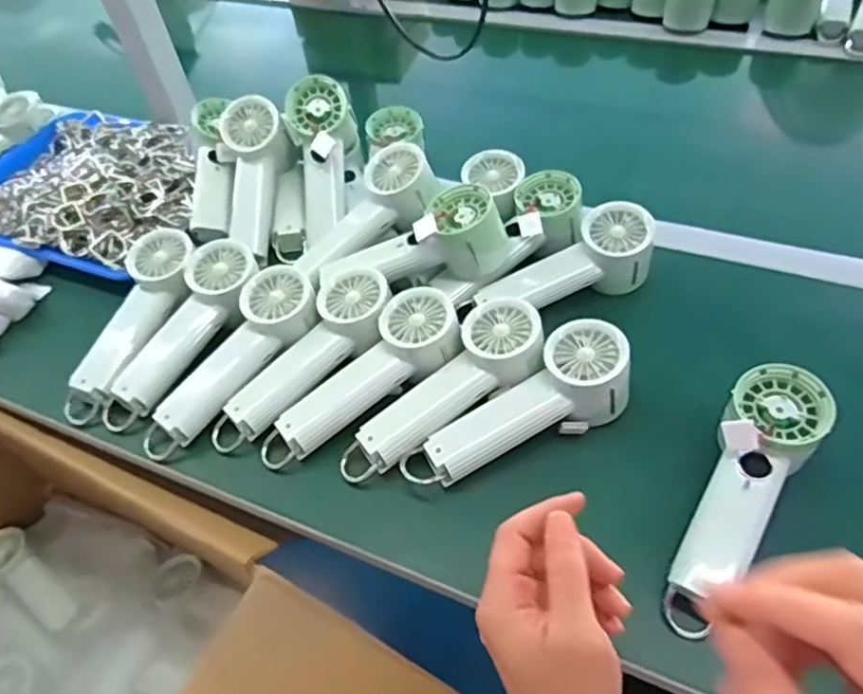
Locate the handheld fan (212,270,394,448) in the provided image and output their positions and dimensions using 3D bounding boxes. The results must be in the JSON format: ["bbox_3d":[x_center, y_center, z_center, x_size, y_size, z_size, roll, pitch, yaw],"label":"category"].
[{"bbox_3d":[-0.108,0.012,0.543,0.058,0.033,0.197,35,75,30],"label":"handheld fan"}]

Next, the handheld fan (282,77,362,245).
[{"bbox_3d":[-0.114,-0.198,0.678,0.067,0.163,0.070,-1,9,6],"label":"handheld fan"}]

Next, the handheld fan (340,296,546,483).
[{"bbox_3d":[0.012,0.036,0.507,0.190,0.039,0.059,-40,56,-7],"label":"handheld fan"}]

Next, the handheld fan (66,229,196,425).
[{"bbox_3d":[-0.273,-0.022,0.585,0.056,0.034,0.190,14,70,17],"label":"handheld fan"}]

